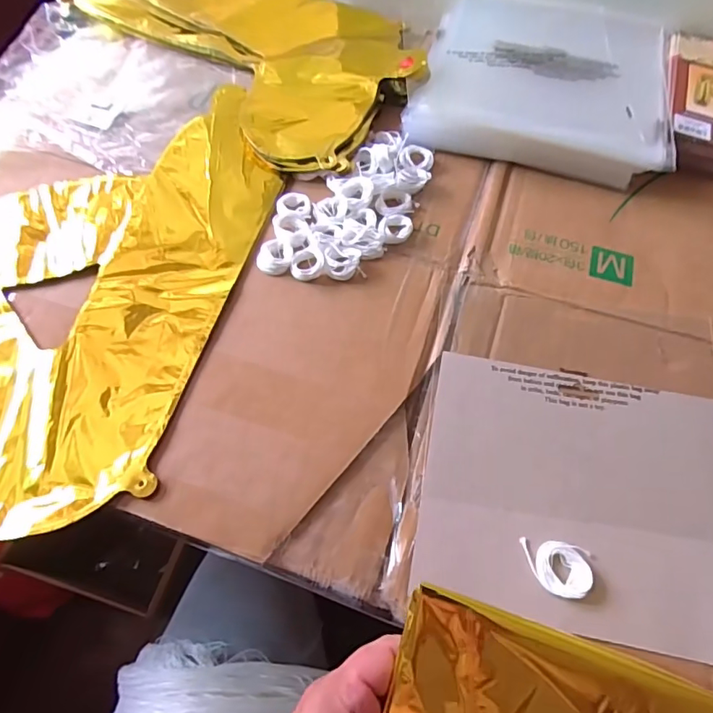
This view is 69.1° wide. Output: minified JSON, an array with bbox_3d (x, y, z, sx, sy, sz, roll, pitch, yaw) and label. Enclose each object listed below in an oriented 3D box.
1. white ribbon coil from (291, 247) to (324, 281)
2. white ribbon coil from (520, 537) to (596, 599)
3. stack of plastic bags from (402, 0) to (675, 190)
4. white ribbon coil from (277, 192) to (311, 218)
[{"bbox_3d":[-0.038,-0.072,0.399,0.025,0.009,0.029,-1,62,-1],"label":"white ribbon coil"},{"bbox_3d":[0.119,0.125,0.308,0.041,0.005,0.030,14,63,7],"label":"white ribbon coil"},{"bbox_3d":[0.184,-0.276,0.508,0.226,0.034,0.237,14,63,7],"label":"stack of plastic bags"},{"bbox_3d":[-0.051,-0.126,0.428,0.030,0.004,0.027,18,63,9],"label":"white ribbon coil"}]

